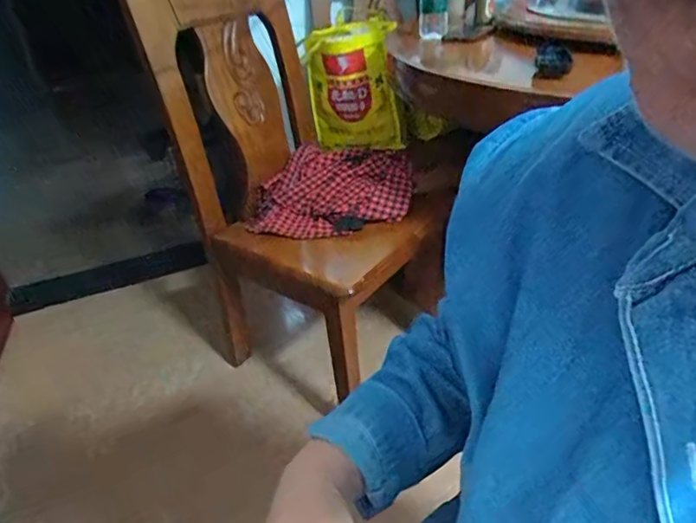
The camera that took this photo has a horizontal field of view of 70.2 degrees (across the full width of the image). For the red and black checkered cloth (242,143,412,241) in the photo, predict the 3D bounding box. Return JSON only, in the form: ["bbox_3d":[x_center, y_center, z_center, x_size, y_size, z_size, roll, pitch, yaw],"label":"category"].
[{"bbox_3d":[-0.030,-0.174,1.150,0.343,0.096,0.266,3,34,10],"label":"red and black checkered cloth"}]

